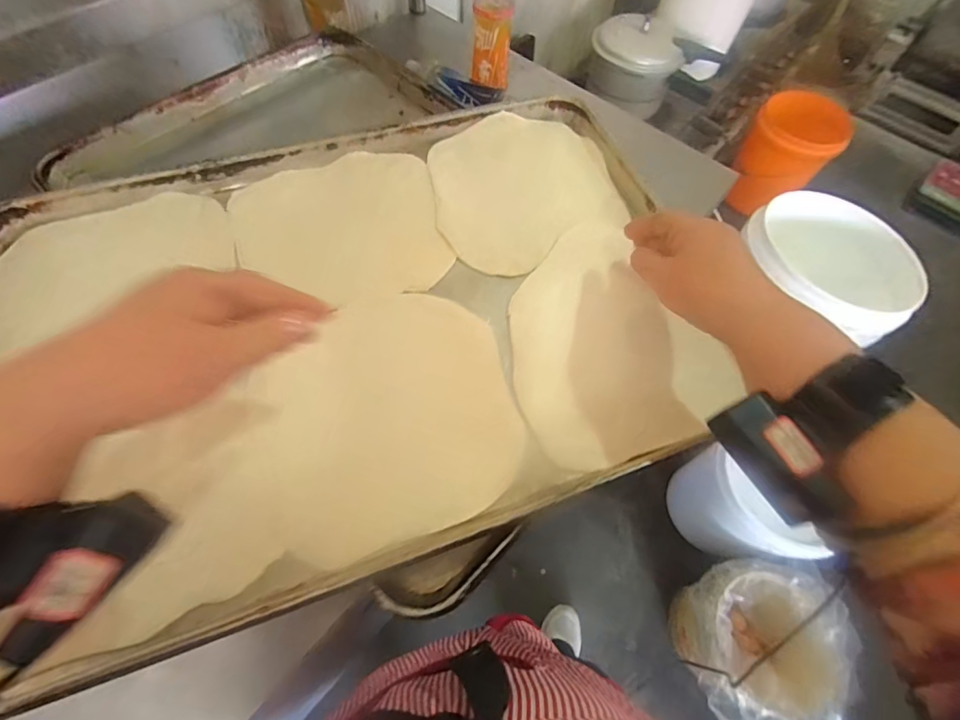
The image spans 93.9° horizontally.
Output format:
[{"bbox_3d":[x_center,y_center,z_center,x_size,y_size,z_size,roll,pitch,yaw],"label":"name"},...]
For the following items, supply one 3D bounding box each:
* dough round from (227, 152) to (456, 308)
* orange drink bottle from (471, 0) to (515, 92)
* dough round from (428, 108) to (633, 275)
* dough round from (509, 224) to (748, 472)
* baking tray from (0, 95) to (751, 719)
[{"bbox_3d":[-0.132,-0.127,0.423,0.185,0.010,0.173,1,63,-2],"label":"dough round"},{"bbox_3d":[0.022,-0.578,0.768,0.064,0.178,0.072,2,63,-2],"label":"orange drink bottle"},{"bbox_3d":[0.045,-0.175,0.455,0.180,0.006,0.191,1,64,-1],"label":"dough round"},{"bbox_3d":[0.097,-0.016,0.380,0.171,0.010,0.199,-25,68,-14],"label":"dough round"},{"bbox_3d":[-0.101,-0.044,0.380,0.566,0.030,0.407,-17,65,-11],"label":"baking tray"}]

